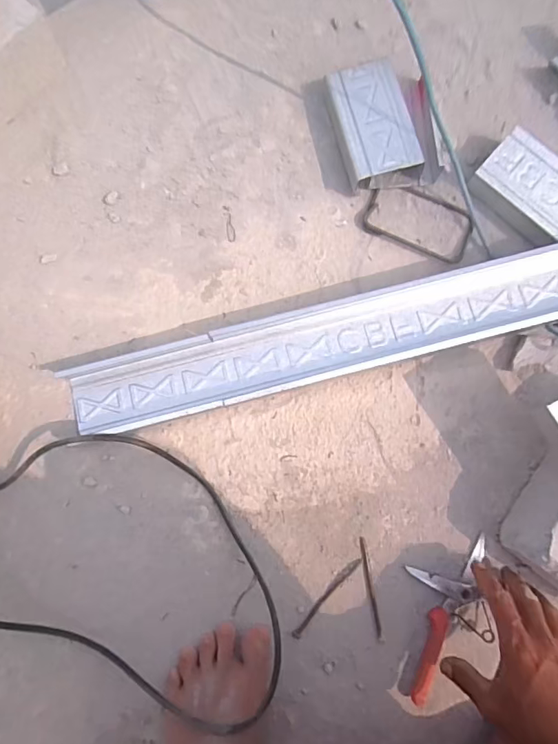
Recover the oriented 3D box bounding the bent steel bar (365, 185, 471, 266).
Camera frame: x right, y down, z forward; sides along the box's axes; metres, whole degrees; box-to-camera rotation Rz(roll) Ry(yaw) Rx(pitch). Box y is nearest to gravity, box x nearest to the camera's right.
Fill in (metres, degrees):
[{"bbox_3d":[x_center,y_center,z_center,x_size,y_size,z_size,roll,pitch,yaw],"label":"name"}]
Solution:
[{"bbox_3d":[0.159,-0.170,0.540,0.120,0.007,0.066,23,82,0],"label":"bent steel bar"}]

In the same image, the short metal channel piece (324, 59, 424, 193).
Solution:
[{"bbox_3d":[0.109,-0.275,0.533,0.094,0.042,0.136,-12,83,-4],"label":"short metal channel piece"}]

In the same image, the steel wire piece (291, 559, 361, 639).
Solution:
[{"bbox_3d":[0.048,0.229,0.485,0.009,0.004,0.100,41,83,3],"label":"steel wire piece"}]

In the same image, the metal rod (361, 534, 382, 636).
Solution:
[{"bbox_3d":[0.093,0.219,0.486,0.006,0.004,0.097,-9,83,-4],"label":"metal rod"}]

